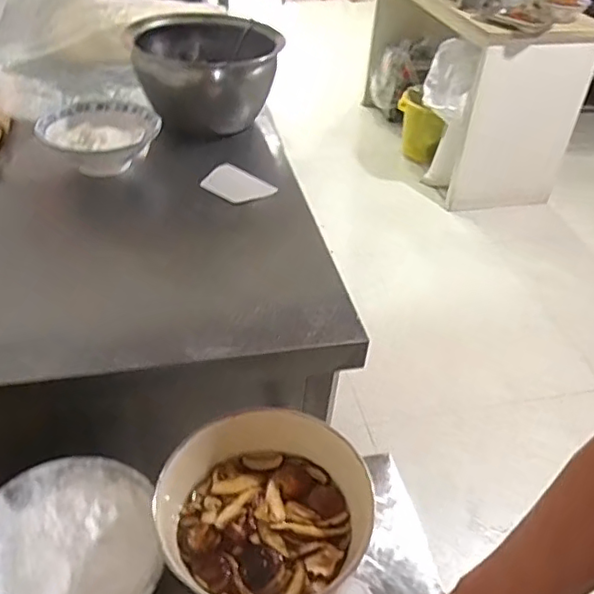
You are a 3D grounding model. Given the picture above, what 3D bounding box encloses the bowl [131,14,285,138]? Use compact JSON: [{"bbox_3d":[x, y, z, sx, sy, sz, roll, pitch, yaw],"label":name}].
[{"bbox_3d":[-0.173,-0.407,1.124,0.266,0.138,0.241,2,40,-2],"label":"bowl"}]

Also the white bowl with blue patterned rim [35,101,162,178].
[{"bbox_3d":[-0.327,-0.255,0.994,0.177,0.074,0.171,2,40,-2],"label":"white bowl with blue patterned rim"}]

